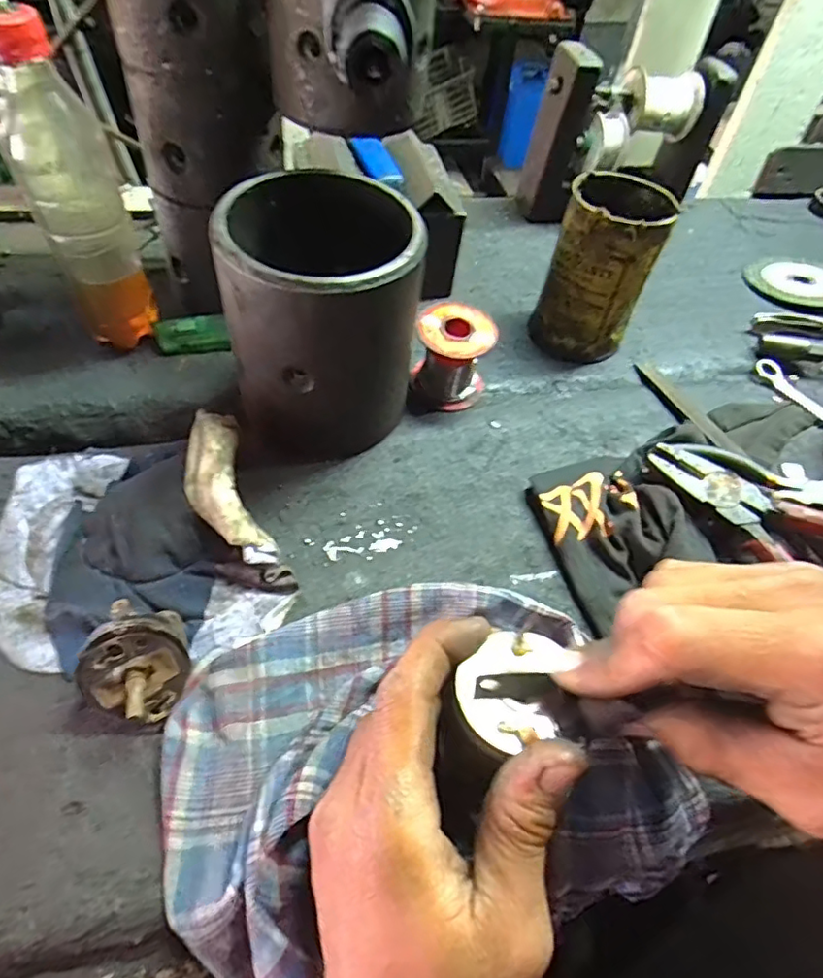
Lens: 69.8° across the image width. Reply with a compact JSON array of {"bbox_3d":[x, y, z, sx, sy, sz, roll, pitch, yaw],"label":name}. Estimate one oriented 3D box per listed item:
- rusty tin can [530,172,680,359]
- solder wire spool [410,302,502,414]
[{"bbox_3d":[0.140,-0.161,0.442,0.069,0.119,0.069,23,52,11],"label":"rusty tin can"},{"bbox_3d":[0.028,-0.089,0.409,0.051,0.060,0.051,4,51,-4],"label":"solder wire spool"}]

